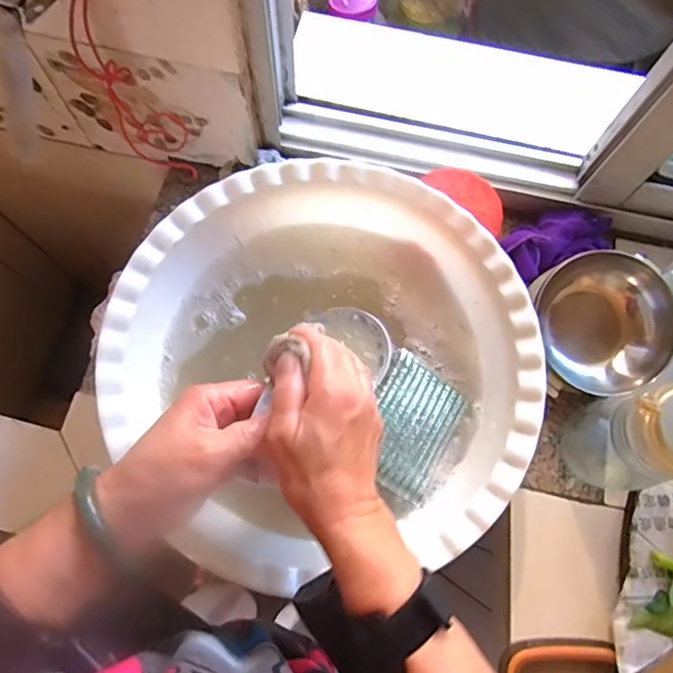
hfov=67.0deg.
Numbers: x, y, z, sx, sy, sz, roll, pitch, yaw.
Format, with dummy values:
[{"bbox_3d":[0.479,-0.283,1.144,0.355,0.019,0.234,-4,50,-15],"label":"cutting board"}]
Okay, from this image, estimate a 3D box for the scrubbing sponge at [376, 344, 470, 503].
[{"bbox_3d":[0.068,0.084,0.481,0.083,0.019,0.118,30,74,7],"label":"scrubbing sponge"}]

